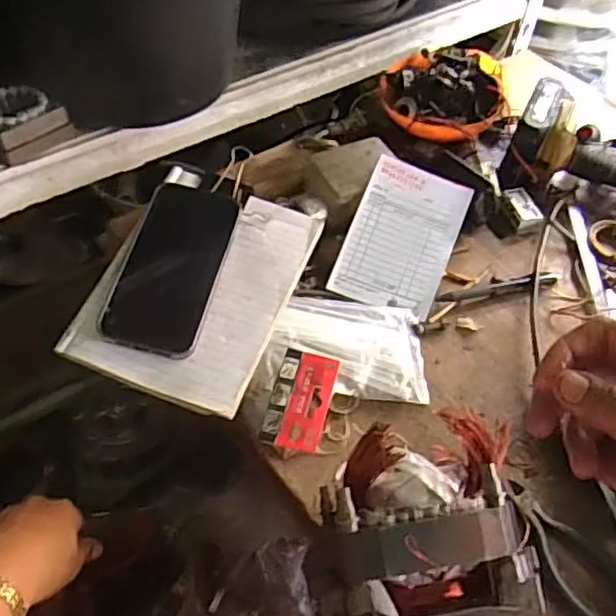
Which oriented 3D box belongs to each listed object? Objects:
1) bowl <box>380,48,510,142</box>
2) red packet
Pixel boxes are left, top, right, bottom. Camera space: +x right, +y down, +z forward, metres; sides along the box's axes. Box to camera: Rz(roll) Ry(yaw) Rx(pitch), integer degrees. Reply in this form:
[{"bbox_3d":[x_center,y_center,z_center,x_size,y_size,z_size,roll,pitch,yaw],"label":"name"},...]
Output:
[{"bbox_3d":[0.158,-0.259,0.750,0.137,0.046,0.150,2,53,-2],"label":"bowl"},{"bbox_3d":[-0.006,0.072,0.514,0.045,0.011,0.081,13,53,6],"label":"red packet"}]

